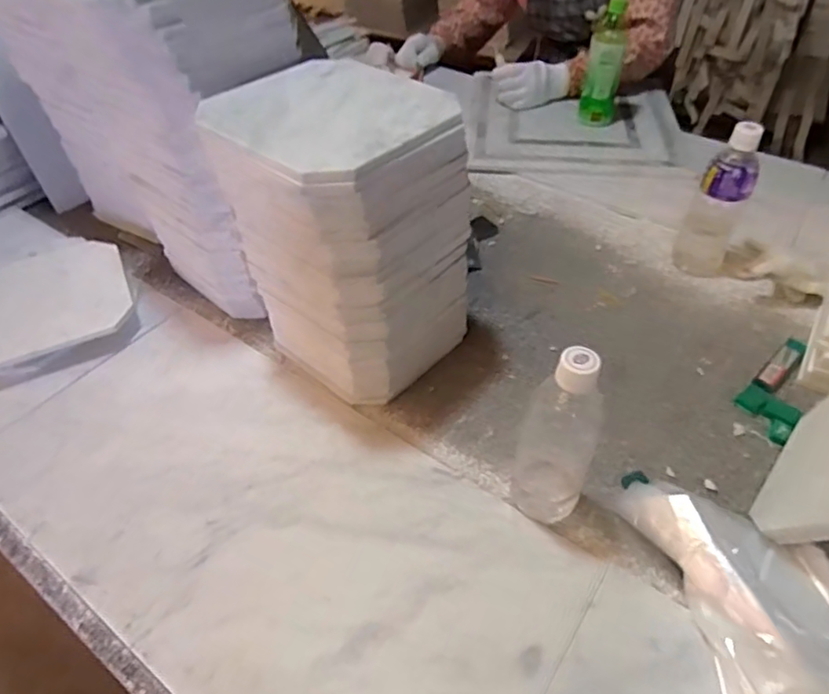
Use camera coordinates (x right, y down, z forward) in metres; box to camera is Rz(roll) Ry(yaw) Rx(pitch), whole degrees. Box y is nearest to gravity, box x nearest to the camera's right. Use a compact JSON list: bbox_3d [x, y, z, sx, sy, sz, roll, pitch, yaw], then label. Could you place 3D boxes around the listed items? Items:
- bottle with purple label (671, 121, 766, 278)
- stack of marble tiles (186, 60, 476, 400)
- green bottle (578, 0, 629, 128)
[{"bbox_3d":[0.409,-0.193,0.770,0.066,0.213,0.069,20,51,20],"label":"bottle with purple label"},{"bbox_3d":[-0.073,-0.113,0.631,0.205,0.297,0.191,32,54,27],"label":"stack of marble tiles"},{"bbox_3d":[0.350,-0.517,1.043,0.066,0.204,0.057,12,48,14],"label":"green bottle"}]

